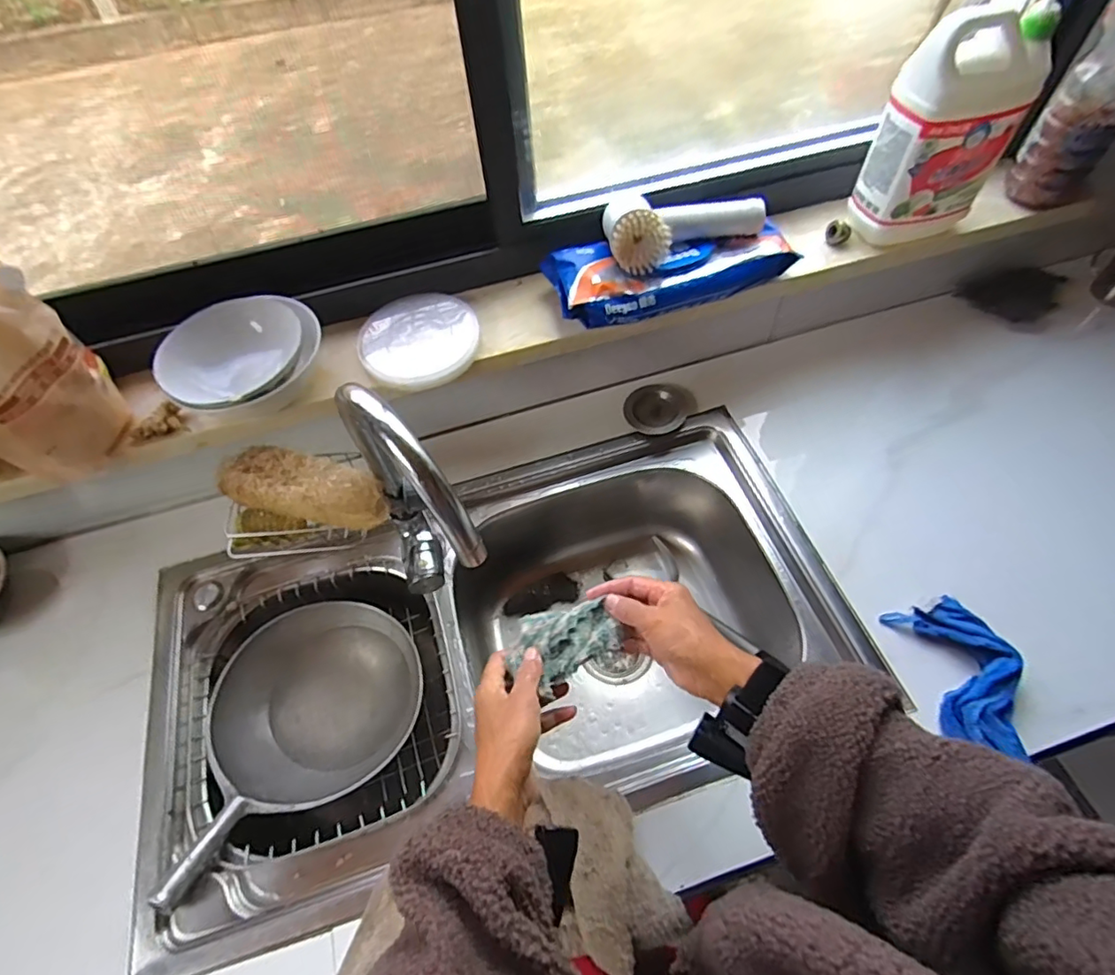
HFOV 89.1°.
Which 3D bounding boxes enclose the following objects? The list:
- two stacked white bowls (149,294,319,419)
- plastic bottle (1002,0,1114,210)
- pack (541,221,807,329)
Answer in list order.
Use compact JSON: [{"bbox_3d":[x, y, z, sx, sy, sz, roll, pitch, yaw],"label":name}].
[{"bbox_3d":[-0.352,-0.143,0.644,0.150,0.072,0.144,-2,58,3],"label":"two stacked white bowls"},{"bbox_3d":[0.663,-0.487,0.681,0.089,0.267,0.085,26,63,19],"label":"plastic bottle"},{"bbox_3d":[0.142,-0.281,0.719,0.305,0.044,0.121,-18,58,-7],"label":"pack"}]

